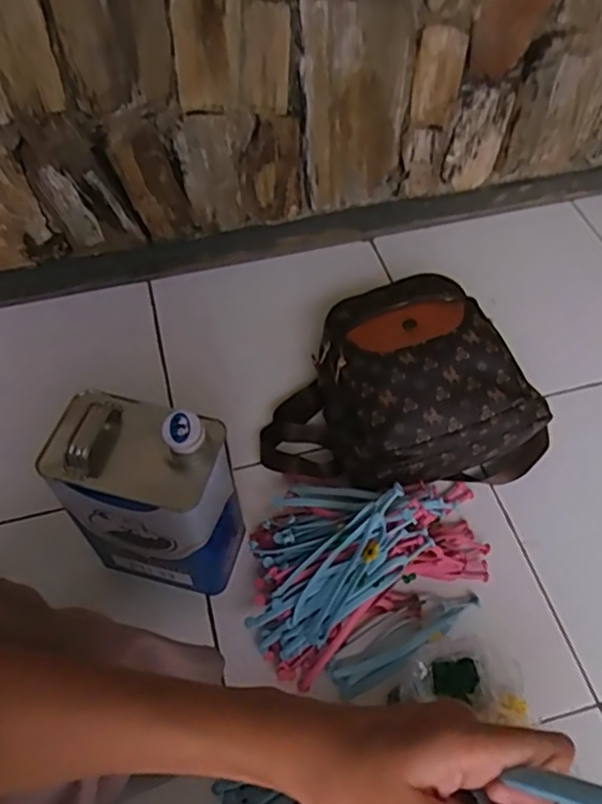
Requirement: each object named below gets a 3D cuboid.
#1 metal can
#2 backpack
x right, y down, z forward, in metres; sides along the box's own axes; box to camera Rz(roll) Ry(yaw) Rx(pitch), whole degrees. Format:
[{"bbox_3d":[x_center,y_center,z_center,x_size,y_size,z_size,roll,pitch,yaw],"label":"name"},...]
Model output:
[{"bbox_3d":[-0.164,0.105,0.710,0.172,0.258,0.111,11,56,8],"label":"metal can"},{"bbox_3d":[0.125,-0.024,0.855,0.348,0.154,0.264,-10,56,-7],"label":"backpack"}]

